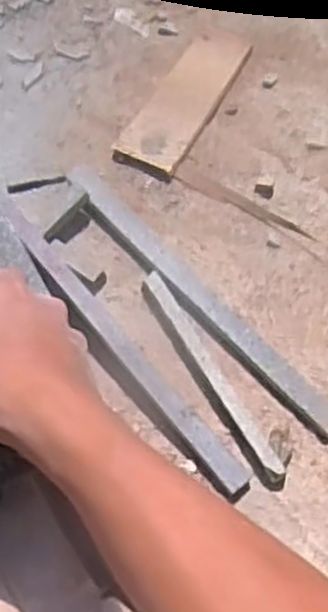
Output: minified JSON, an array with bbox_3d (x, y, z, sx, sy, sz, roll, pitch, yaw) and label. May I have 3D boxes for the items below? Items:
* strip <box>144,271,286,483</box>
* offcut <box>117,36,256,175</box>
[{"bbox_3d":[0.034,0.048,0.569,0.017,0.019,0.181,-26,65,-11],"label":"strip"},{"bbox_3d":[0.021,-0.188,0.698,0.060,0.007,0.164,25,66,14],"label":"offcut"}]

